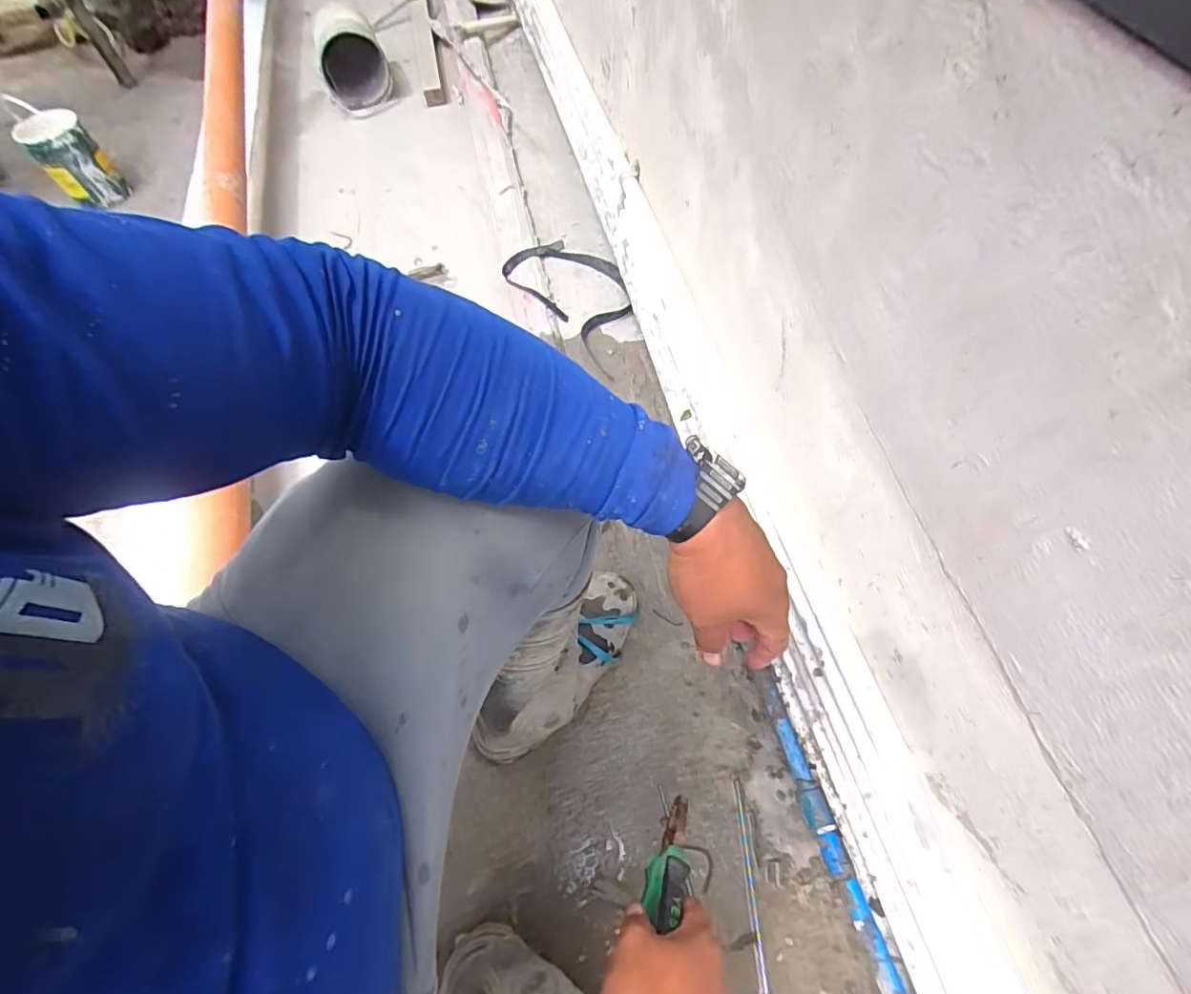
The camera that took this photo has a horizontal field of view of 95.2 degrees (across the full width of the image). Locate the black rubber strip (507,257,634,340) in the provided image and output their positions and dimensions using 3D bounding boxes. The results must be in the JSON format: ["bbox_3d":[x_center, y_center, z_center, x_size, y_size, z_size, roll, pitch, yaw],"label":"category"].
[{"bbox_3d":[-0.041,-0.442,1.114,0.275,0.038,0.184,39,71,21],"label":"black rubber strip"}]

